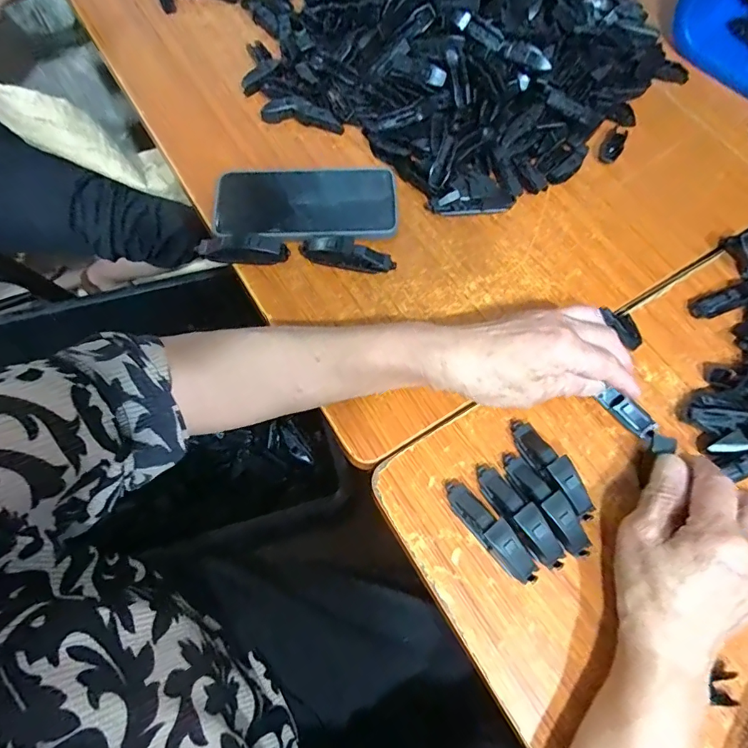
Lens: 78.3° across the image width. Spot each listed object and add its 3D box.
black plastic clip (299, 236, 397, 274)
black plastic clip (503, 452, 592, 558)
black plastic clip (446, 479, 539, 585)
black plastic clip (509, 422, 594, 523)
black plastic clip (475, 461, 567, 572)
[{"bbox_3d":[-0.023,-0.103,0.398,0.081,0.015,0.022,9,68,1],"label":"black plastic clip"},{"bbox_3d":[0.121,0.092,0.323,0.022,0.023,0.080,-36,74,-15],"label":"black plastic clip"},{"bbox_3d":[0.080,0.108,0.315,0.019,0.022,0.080,-38,74,-16],"label":"black plastic clip"},{"bbox_3d":[0.128,0.068,0.333,0.022,0.022,0.082,-27,72,-13],"label":"black plastic clip"},{"bbox_3d":[0.102,0.098,0.319,0.019,0.023,0.081,-33,73,-15],"label":"black plastic clip"}]

